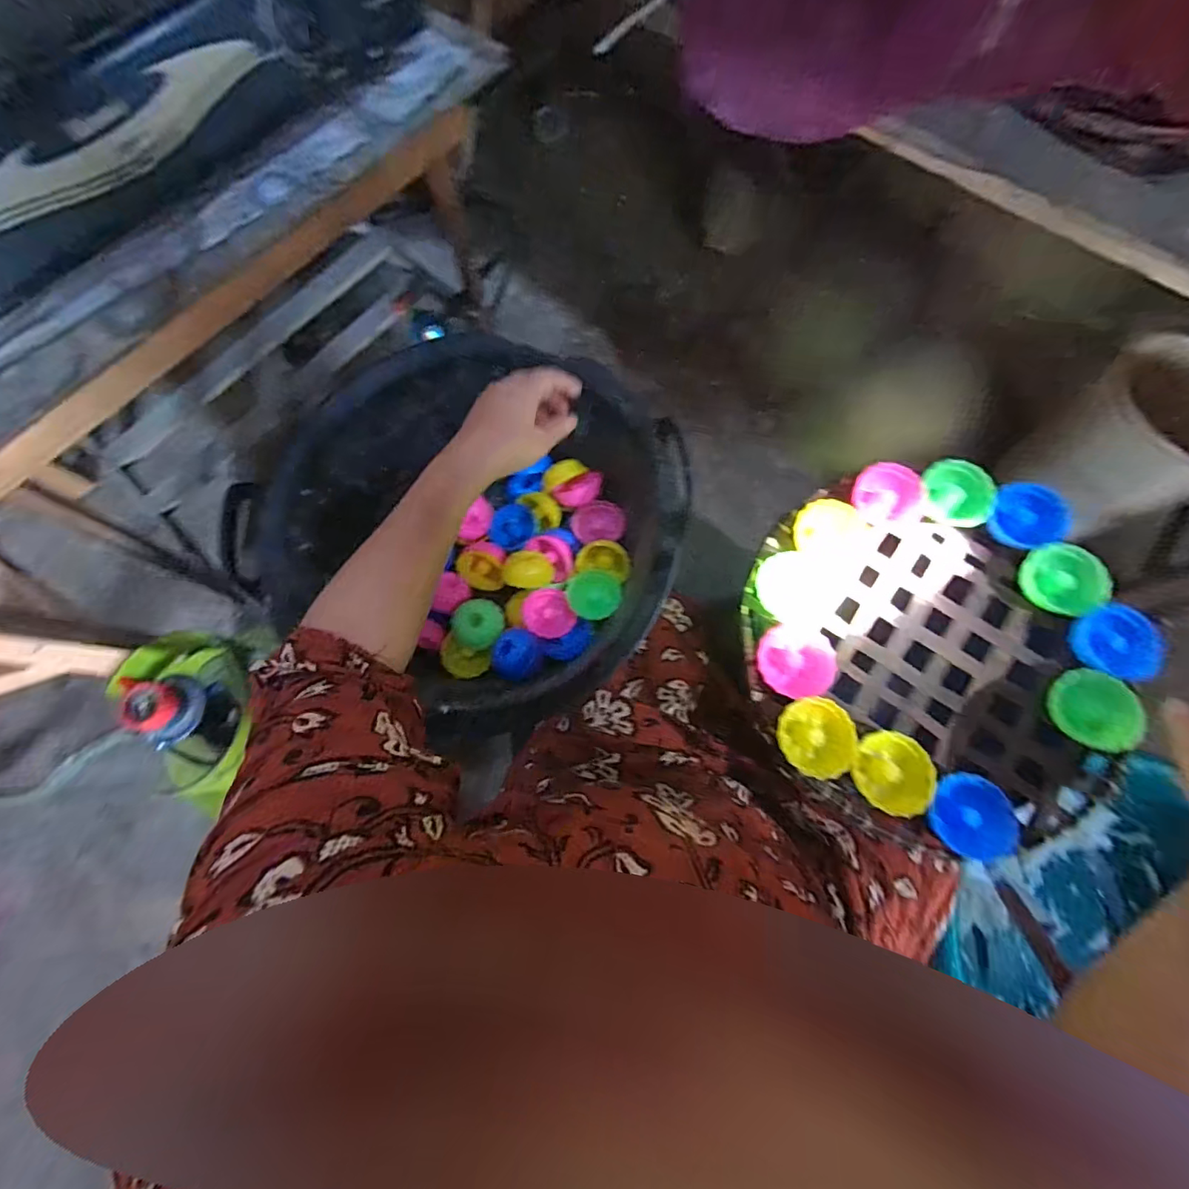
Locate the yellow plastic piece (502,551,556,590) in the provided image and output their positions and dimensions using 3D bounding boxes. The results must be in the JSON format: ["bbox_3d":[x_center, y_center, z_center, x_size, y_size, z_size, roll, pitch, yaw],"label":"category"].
[{"bbox_3d":[-0.079,-0.031,0.606,0.059,0.020,0.043,0,75,2],"label":"yellow plastic piece"}]

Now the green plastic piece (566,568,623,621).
[{"bbox_3d":[0.000,0.000,0.591,0.062,0.018,0.057,0,75,2],"label":"green plastic piece"}]

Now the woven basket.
[{"bbox_3d":[0.297,0.043,0.439,0.318,0.037,0.315,-3,75,1],"label":"woven basket"}]

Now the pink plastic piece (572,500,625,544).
[{"bbox_3d":[0.005,-0.090,0.619,0.065,0.020,0.047,-1,75,1],"label":"pink plastic piece"}]

